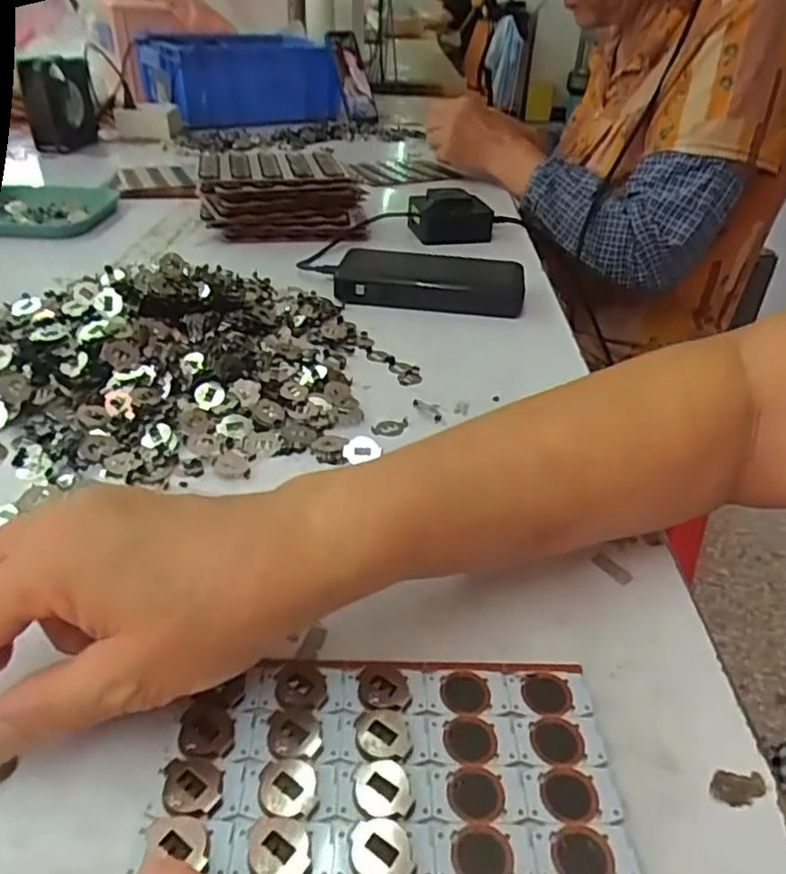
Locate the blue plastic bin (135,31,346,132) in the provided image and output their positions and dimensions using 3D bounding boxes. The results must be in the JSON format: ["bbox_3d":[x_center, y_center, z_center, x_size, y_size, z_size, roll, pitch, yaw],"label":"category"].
[{"bbox_3d":[-0.257,-0.613,1.106,0.295,0.137,0.193,-17,40,-26],"label":"blue plastic bin"}]

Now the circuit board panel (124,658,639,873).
[{"bbox_3d":[-0.001,0.118,0.200,0.146,0.005,0.112,3,35,-2],"label":"circuit board panel"}]

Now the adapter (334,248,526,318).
[{"bbox_3d":[0.032,-0.134,0.549,0.154,0.022,0.072,6,35,3],"label":"adapter"}]

